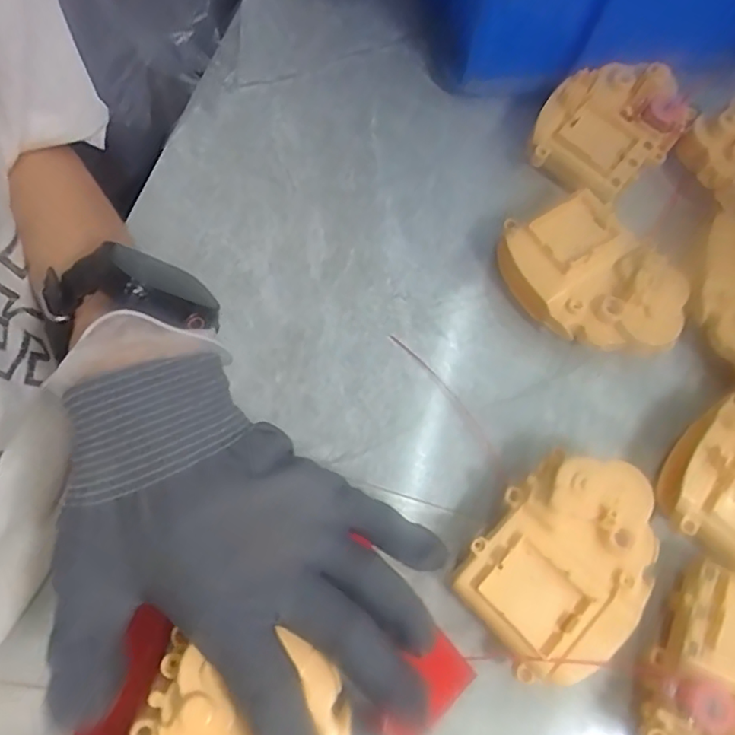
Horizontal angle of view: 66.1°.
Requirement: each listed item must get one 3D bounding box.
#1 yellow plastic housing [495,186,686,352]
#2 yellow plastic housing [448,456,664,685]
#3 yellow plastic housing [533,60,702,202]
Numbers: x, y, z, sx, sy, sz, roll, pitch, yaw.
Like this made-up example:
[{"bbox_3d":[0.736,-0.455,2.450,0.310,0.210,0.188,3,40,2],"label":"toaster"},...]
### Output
[{"bbox_3d":[0.123,-0.047,0.314,0.065,0.035,0.098,-39,76,-13],"label":"yellow plastic housing"},{"bbox_3d":[0.091,0.090,0.265,0.075,0.037,0.103,36,74,11],"label":"yellow plastic housing"},{"bbox_3d":[0.145,-0.146,0.348,0.100,0.031,0.069,-38,76,-13],"label":"yellow plastic housing"}]

